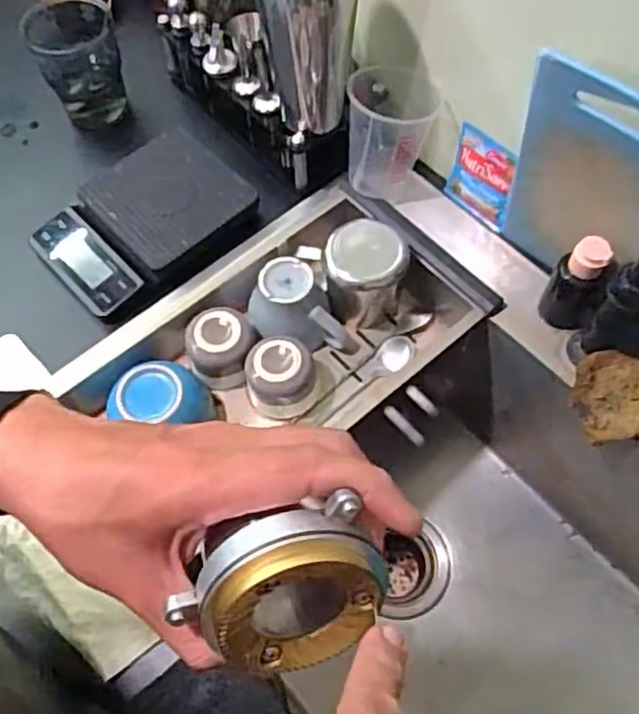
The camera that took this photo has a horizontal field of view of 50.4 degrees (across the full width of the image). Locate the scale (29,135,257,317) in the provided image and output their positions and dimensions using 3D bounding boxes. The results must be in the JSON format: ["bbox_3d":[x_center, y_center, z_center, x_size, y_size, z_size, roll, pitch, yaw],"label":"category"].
[{"bbox_3d":[-0.176,-0.135,0.667,0.184,0.037,0.136,-42,68,-18],"label":"scale"}]

